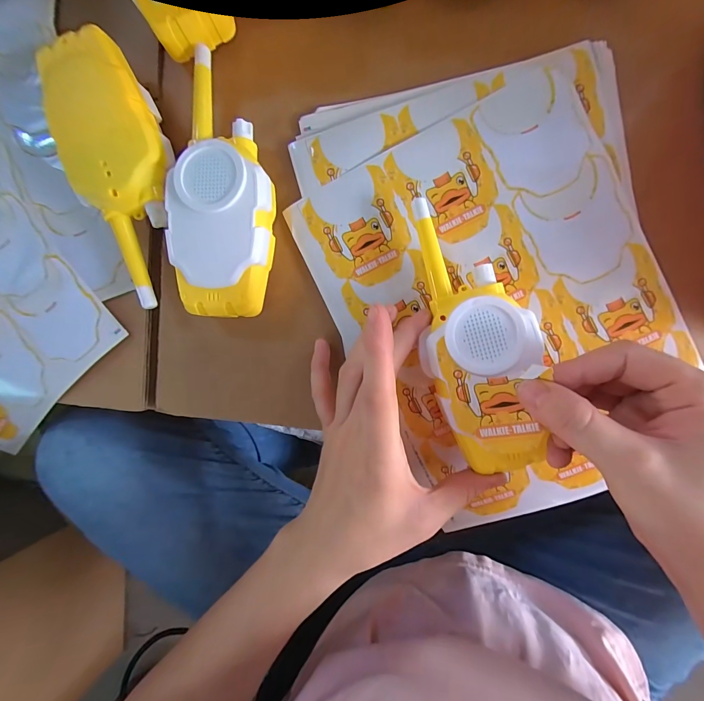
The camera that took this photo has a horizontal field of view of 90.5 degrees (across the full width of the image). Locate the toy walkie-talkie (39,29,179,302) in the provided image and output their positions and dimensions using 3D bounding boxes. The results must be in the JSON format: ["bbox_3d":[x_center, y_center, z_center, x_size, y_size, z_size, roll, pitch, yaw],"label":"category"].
[{"bbox_3d":[-0.149,-0.119,0.234,0.059,0.041,0.166,-21,88,6],"label":"toy walkie-talkie"}]

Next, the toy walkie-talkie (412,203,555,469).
[{"bbox_3d":[0.073,-0.010,0.204,0.063,0.027,0.159,-15,82,8],"label":"toy walkie-talkie"}]

